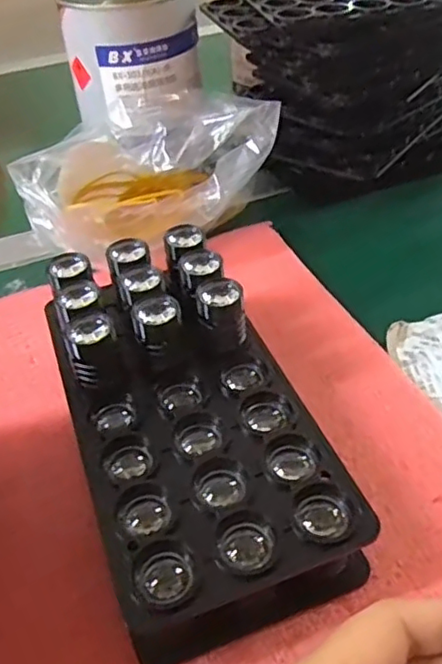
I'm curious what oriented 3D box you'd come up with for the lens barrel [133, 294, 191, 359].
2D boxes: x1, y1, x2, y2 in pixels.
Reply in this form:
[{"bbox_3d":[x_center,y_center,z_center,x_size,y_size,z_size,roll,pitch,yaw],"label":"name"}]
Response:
[{"bbox_3d":[-0.028,0.001,0.290,0.024,0.033,0.024,-7,42,-3],"label":"lens barrel"}]

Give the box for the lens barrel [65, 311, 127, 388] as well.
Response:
[{"bbox_3d":[-0.060,0.009,0.285,0.021,0.034,0.022,-20,44,-17],"label":"lens barrel"}]

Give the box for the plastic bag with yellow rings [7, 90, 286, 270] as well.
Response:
[{"bbox_3d":[-0.046,-0.103,0.424,0.177,0.080,0.099,-16,43,-13],"label":"plastic bag with yellow rings"}]

